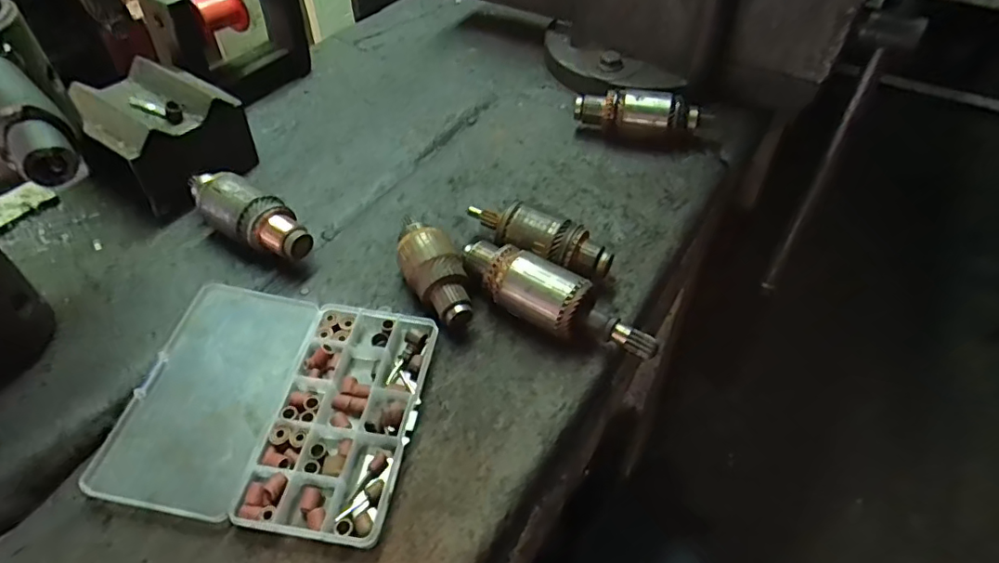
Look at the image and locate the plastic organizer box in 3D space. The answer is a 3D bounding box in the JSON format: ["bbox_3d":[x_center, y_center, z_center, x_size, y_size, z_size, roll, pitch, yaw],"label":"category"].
[{"bbox_3d":[-0.161,0.086,0.409,0.197,0.024,0.174,7,48,6],"label":"plastic organizer box"}]

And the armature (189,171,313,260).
[{"bbox_3d":[-0.229,-0.058,0.506,0.149,0.058,0.050,26,52,22],"label":"armature"}]

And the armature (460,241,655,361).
[{"bbox_3d":[0.045,0.014,0.455,0.171,0.050,0.051,26,53,22],"label":"armature"}]

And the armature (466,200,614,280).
[{"bbox_3d":[0.033,-0.040,0.501,0.140,0.050,0.056,18,50,16],"label":"armature"}]

